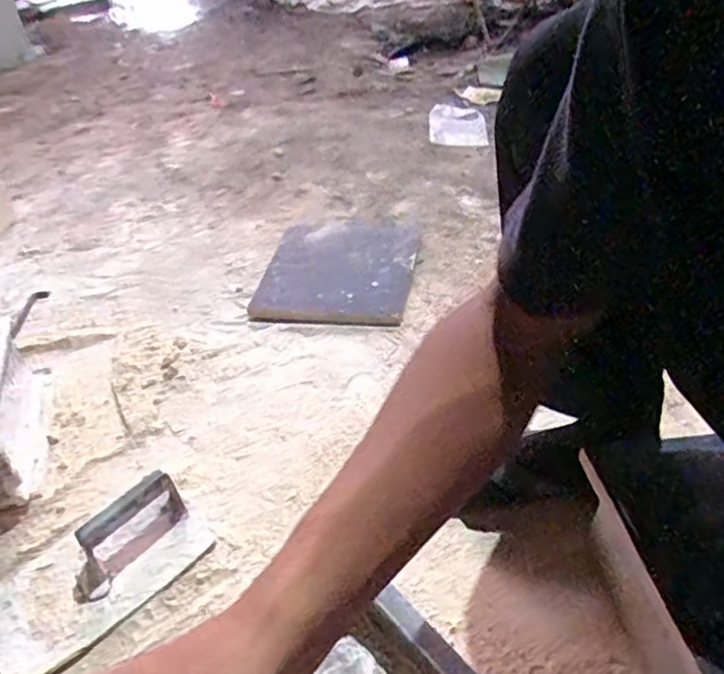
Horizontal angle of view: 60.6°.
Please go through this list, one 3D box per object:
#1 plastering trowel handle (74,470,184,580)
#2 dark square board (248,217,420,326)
[{"bbox_3d":[-0.243,0.198,0.661,0.104,0.074,0.025,-37,46,-27],"label":"plastering trowel handle"},{"bbox_3d":[-0.035,-0.125,1.049,0.241,0.028,0.292,-1,41,12],"label":"dark square board"}]

